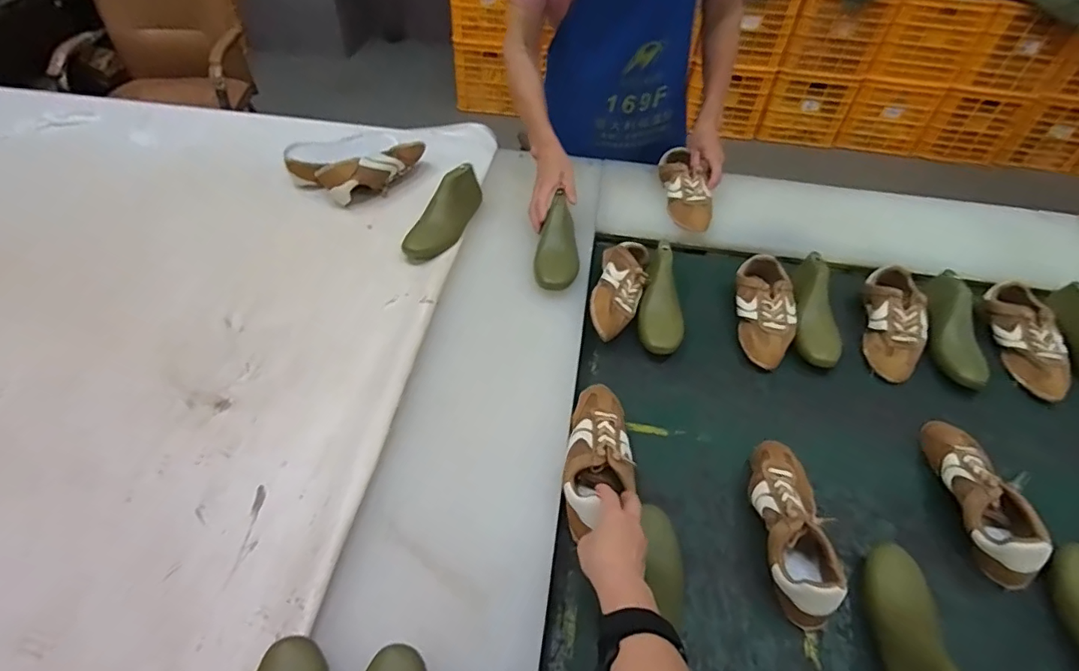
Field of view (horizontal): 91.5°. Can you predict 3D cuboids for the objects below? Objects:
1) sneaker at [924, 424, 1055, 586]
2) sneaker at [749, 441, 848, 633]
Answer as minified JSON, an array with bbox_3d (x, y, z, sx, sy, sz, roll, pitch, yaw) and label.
[{"bbox_3d":[0.571,0.201,0.683,0.079,0.070,0.228,10,50,6],"label":"sneaker"},{"bbox_3d":[0.309,0.230,0.643,0.088,0.072,0.212,11,50,6],"label":"sneaker"}]

